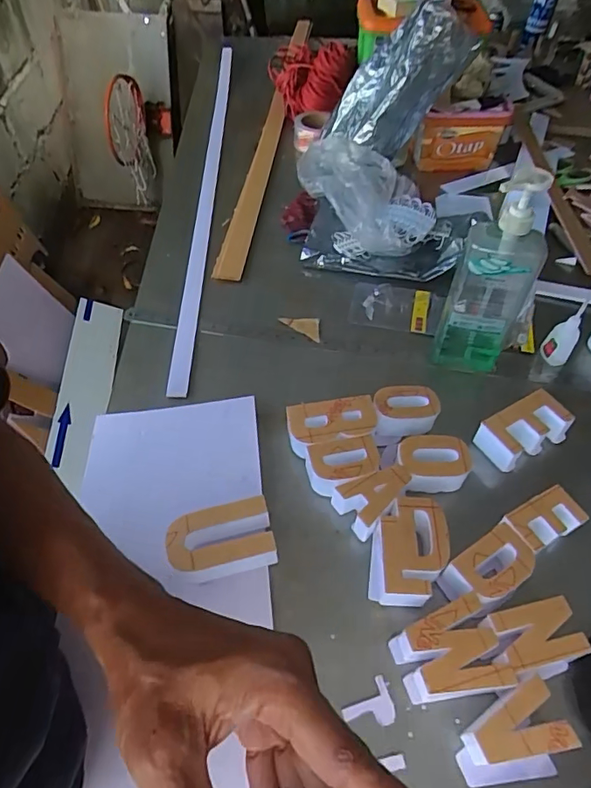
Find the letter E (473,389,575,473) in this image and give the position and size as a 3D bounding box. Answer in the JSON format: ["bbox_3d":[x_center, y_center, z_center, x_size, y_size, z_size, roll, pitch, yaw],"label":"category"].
[{"bbox_3d":[0.291,0.047,0.646,0.112,0.059,0.059,-25,56,-18],"label":"letter E"}]

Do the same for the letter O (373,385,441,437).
[{"bbox_3d":[0.143,0.026,0.664,0.085,0.049,0.060,5,53,1],"label":"letter O"}]

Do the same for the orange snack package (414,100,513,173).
[{"bbox_3d":[0.342,-0.529,1.048,0.187,0.123,0.028,-7,53,-8],"label":"orange snack package"}]

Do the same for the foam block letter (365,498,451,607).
[{"bbox_3d":[0.127,0.174,0.549,0.085,0.048,0.116,7,52,5],"label":"foam block letter"}]

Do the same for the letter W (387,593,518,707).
[{"bbox_3d":[0.148,0.254,0.489,0.090,0.045,0.079,-14,53,-10],"label":"letter W"}]

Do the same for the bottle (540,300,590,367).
[{"bbox_3d":[0.386,-0.084,0.721,0.036,0.098,0.028,5,53,1],"label":"bottle"}]

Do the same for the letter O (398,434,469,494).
[{"bbox_3d":[0.167,0.088,0.618,0.086,0.047,0.063,-3,53,-5],"label":"letter O"}]

